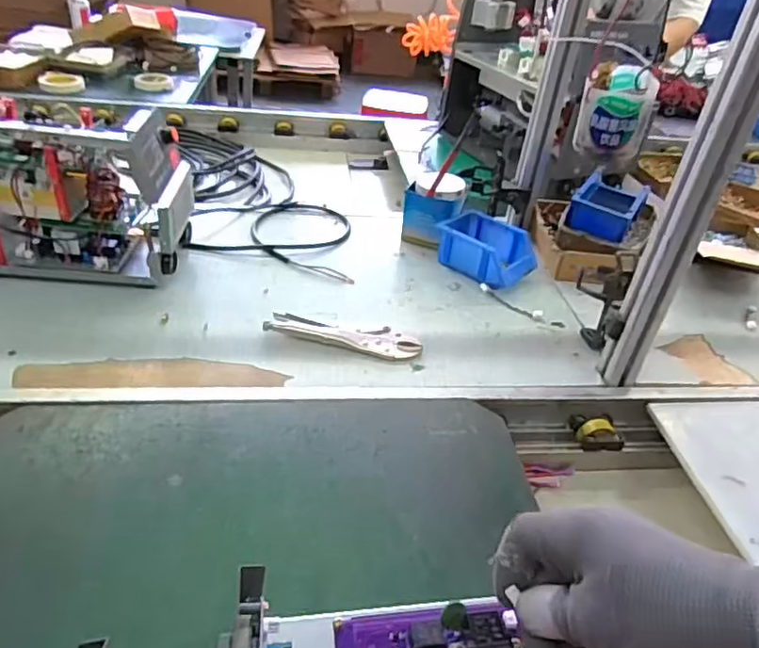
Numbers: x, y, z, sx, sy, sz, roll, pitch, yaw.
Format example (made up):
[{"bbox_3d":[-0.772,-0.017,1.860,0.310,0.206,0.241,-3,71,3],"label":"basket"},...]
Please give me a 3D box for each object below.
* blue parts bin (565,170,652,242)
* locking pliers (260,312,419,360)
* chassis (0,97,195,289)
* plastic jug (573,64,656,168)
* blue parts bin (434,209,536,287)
[{"bbox_3d":[0.409,-0.210,1.046,0.110,0.065,0.135,26,40,24],"label":"blue parts bin"},{"bbox_3d":[-0.049,0.017,0.818,0.212,0.015,0.056,11,37,4],"label":"locking pliers"},{"bbox_3d":[-0.434,-0.185,0.847,0.297,0.222,0.127,4,37,-4],"label":"chassis"},{"bbox_3d":[0.225,-0.200,0.565,0.064,0.079,0.057,18,37,15],"label":"plastic jug"},{"bbox_3d":[0.184,-0.128,1.016,0.157,0.065,0.116,29,42,26],"label":"blue parts bin"}]

